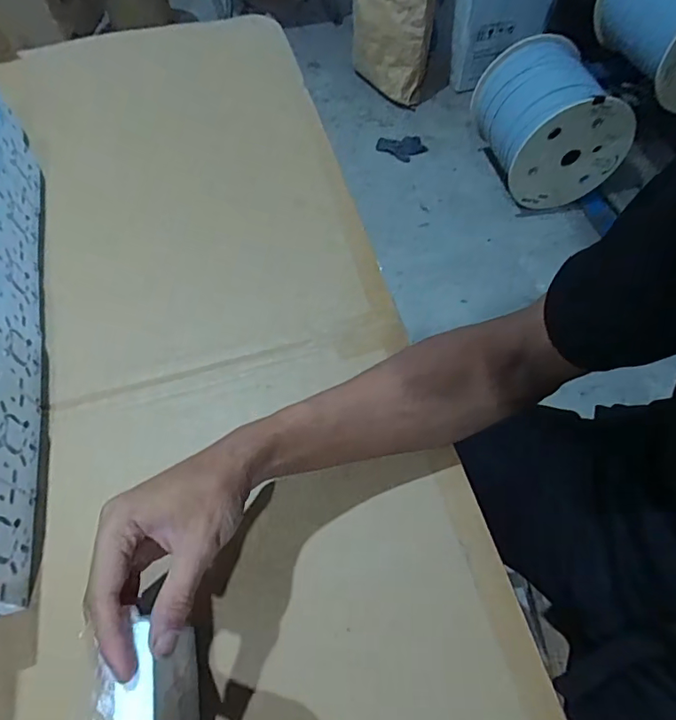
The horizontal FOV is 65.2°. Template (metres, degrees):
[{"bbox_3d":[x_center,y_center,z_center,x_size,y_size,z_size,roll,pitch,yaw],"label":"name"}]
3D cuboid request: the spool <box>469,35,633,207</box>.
[{"bbox_3d":[0.608,-0.731,1.575,0.356,0.320,0.404,-10,58,-5],"label":"spool"}]

